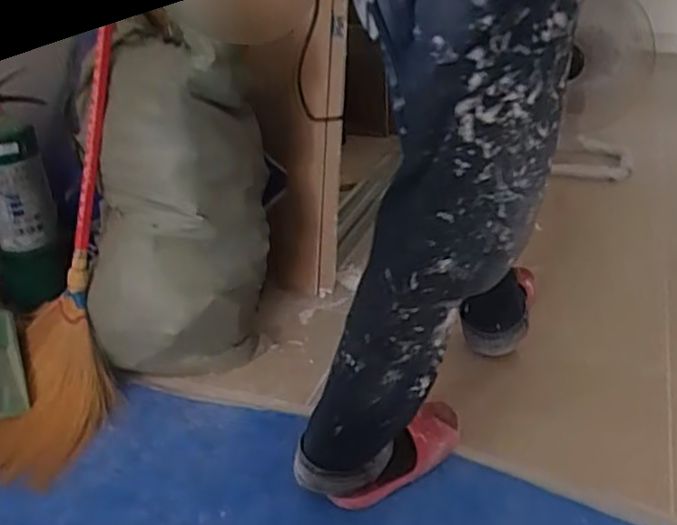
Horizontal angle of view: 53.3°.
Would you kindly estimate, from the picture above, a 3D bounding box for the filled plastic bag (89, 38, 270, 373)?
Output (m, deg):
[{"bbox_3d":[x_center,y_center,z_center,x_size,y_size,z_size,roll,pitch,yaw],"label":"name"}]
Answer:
[{"bbox_3d":[-0.304,-0.095,1.286,0.315,0.587,0.277,-2,30,2],"label":"filled plastic bag"}]

